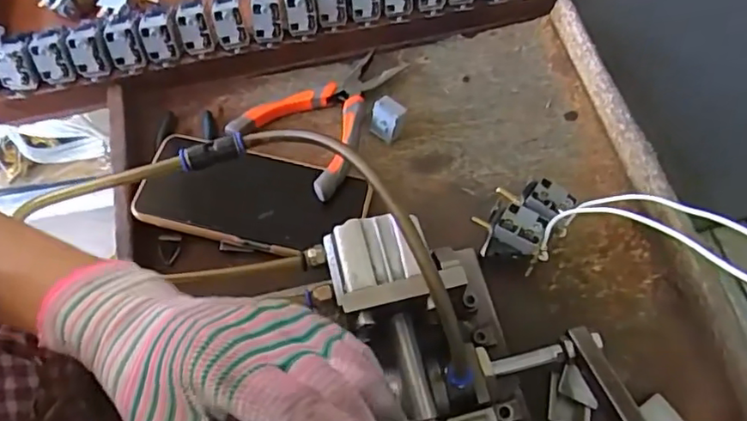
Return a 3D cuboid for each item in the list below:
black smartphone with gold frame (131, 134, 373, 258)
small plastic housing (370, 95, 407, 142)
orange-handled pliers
[{"bbox_3d":[-0.088,-0.010,0.429,0.159,0.011,0.077,14,56,4],"label":"black smartphone with gold frame"},{"bbox_3d":[0.011,-0.071,0.462,0.023,0.031,0.021,37,70,18],"label":"small plastic housing"},{"bbox_3d":[-0.031,-0.081,0.466,0.101,0.032,0.140,35,69,17],"label":"orange-handled pliers"}]

